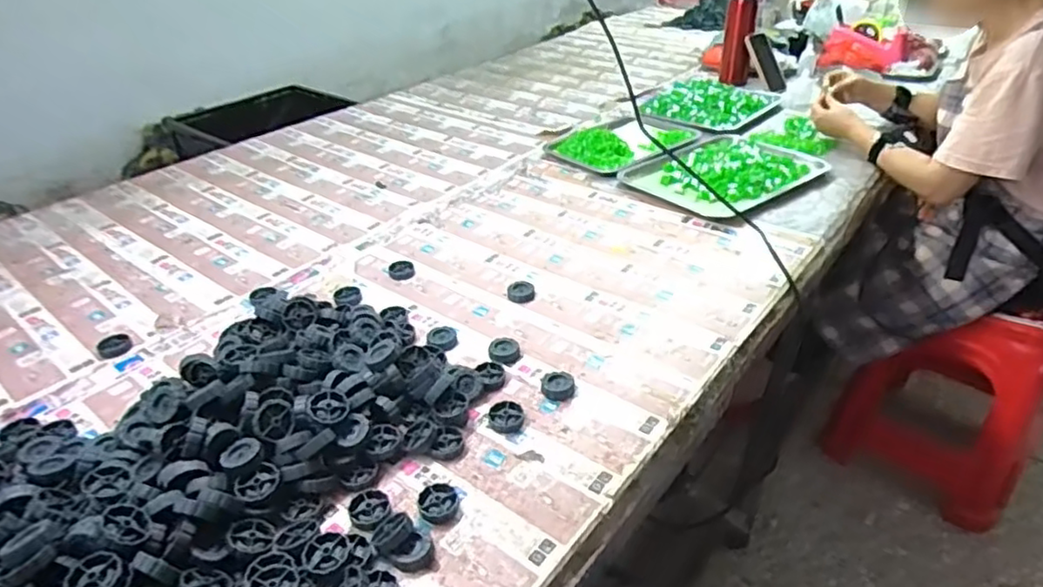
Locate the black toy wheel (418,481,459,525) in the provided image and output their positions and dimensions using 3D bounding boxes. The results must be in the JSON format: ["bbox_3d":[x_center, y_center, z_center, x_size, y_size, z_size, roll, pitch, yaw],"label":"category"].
[{"bbox_3d":[-0.080,0.202,0.621,0.037,0.012,0.040,-3,34,2],"label":"black toy wheel"}]

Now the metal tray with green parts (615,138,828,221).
[{"bbox_3d":[0.386,-0.233,1.225,0.315,0.021,0.269,-26,39,-28],"label":"metal tray with green parts"}]

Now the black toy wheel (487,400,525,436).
[{"bbox_3d":[-0.017,0.137,0.712,0.040,0.014,0.038,-3,34,2],"label":"black toy wheel"}]

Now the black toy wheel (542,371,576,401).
[{"bbox_3d":[0.043,0.107,0.753,0.039,0.016,0.039,-3,34,2],"label":"black toy wheel"}]

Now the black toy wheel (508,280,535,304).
[{"bbox_3d":[0.000,-0.002,0.926,0.039,0.013,0.048,-5,34,0],"label":"black toy wheel"}]

